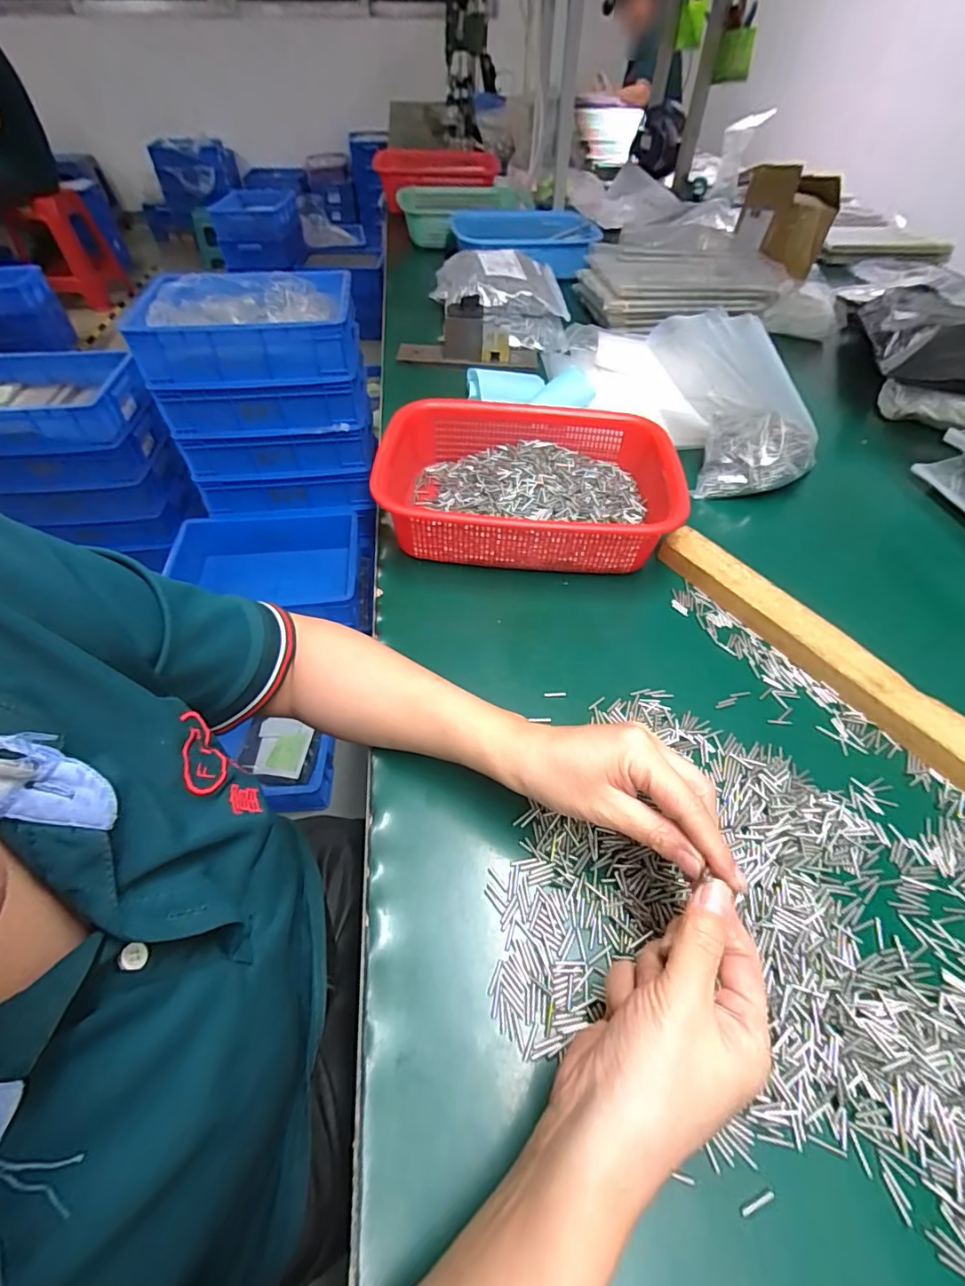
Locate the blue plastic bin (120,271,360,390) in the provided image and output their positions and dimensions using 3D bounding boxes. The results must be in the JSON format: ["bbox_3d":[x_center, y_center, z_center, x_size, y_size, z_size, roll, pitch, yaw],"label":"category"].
[{"bbox_3d":[-0.476,-0.667,1.077,0.415,0.115,0.281,-6,51,-4],"label":"blue plastic bin"}]

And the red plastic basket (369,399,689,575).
[{"bbox_3d":[0.041,-0.165,0.535,0.297,0.074,0.211,6,52,3],"label":"red plastic basket"}]

